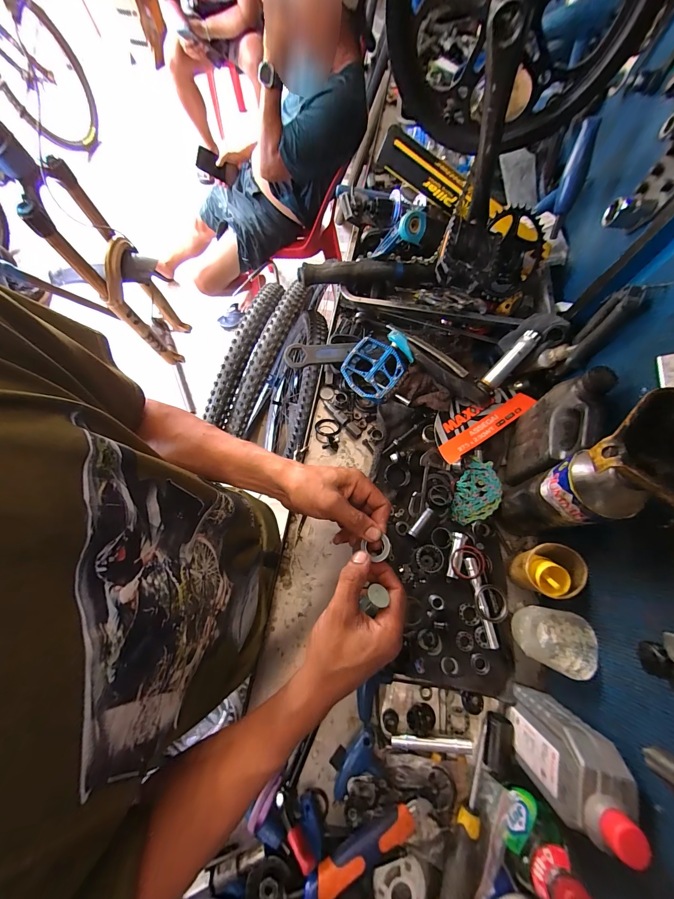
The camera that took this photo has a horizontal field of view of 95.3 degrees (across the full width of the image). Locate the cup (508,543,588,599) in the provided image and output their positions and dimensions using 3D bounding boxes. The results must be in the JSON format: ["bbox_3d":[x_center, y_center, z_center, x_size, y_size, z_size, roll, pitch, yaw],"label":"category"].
[{"bbox_3d":[0.295,0.174,0.446,0.071,0.097,0.067,0,71,0],"label":"cup"}]

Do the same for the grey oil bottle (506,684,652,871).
[{"bbox_3d":[0.258,0.349,0.345,0.047,0.165,0.083,20,72,7],"label":"grey oil bottle"}]

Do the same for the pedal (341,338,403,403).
[{"bbox_3d":[0.065,-0.148,0.570,0.102,0.015,0.100,35,100,7],"label":"pedal"}]

